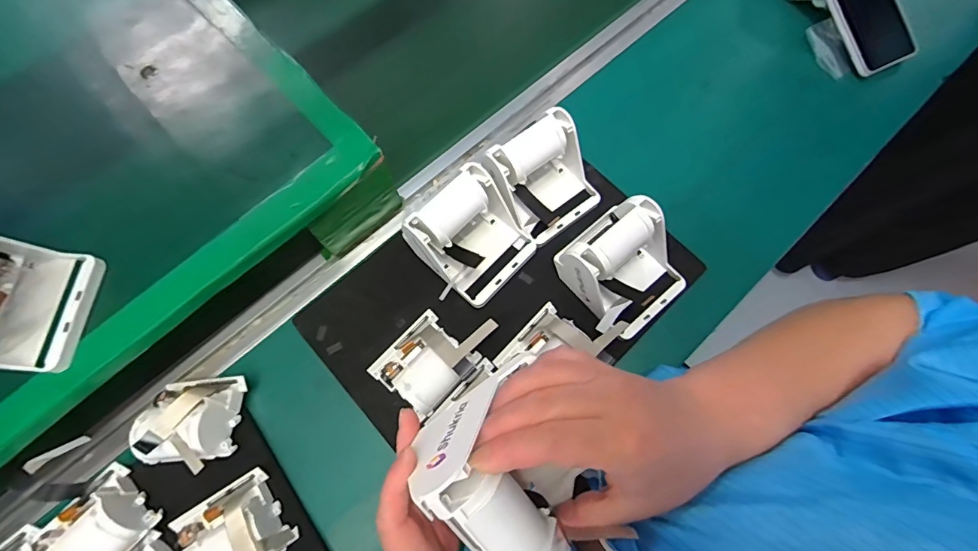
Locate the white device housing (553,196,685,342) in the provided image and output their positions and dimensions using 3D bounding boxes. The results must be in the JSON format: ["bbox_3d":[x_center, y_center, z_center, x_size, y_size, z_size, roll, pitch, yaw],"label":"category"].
[{"bbox_3d":[0.129,-0.009,0.409,0.105,0.071,0.107,-38,77,-11],"label":"white device housing"}]

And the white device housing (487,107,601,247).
[{"bbox_3d":[0.058,-0.098,0.439,0.100,0.068,0.097,-32,76,-10],"label":"white device housing"}]

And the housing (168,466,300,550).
[{"bbox_3d":[-0.210,0.211,0.352,0.077,0.049,0.075,-31,76,-10],"label":"housing"}]

